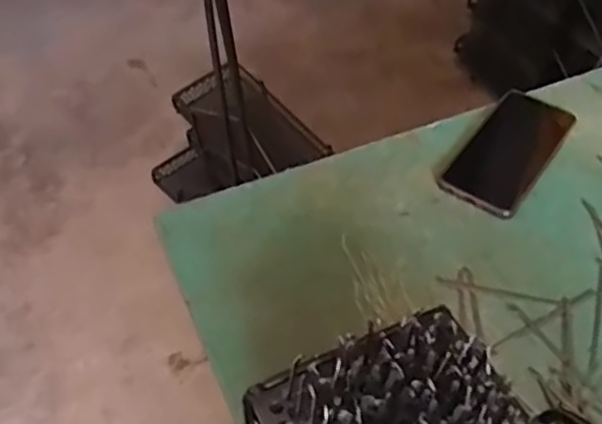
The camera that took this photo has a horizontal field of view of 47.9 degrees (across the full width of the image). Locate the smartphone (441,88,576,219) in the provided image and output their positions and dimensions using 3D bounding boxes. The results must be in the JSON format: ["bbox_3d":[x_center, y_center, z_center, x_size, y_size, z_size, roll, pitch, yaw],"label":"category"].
[{"bbox_3d":[0.201,-0.061,0.655,0.075,0.013,0.156,29,55,24],"label":"smartphone"}]

